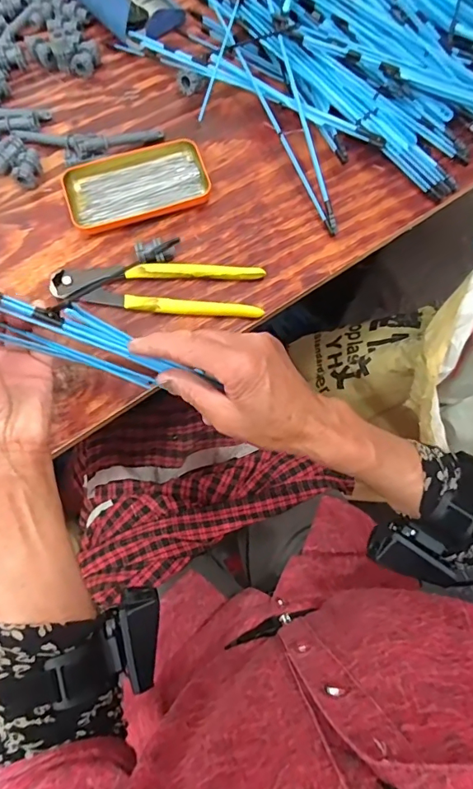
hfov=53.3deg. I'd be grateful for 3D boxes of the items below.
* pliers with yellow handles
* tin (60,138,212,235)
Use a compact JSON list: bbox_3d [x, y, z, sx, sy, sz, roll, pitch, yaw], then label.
[{"bbox_3d":[-0.076,-0.104,0.461,0.200,0.017,0.049,3,75,0],"label":"pliers with yellow handles"},{"bbox_3d":[-0.105,-0.222,0.492,0.143,0.018,0.082,-17,76,-5],"label":"tin"}]

